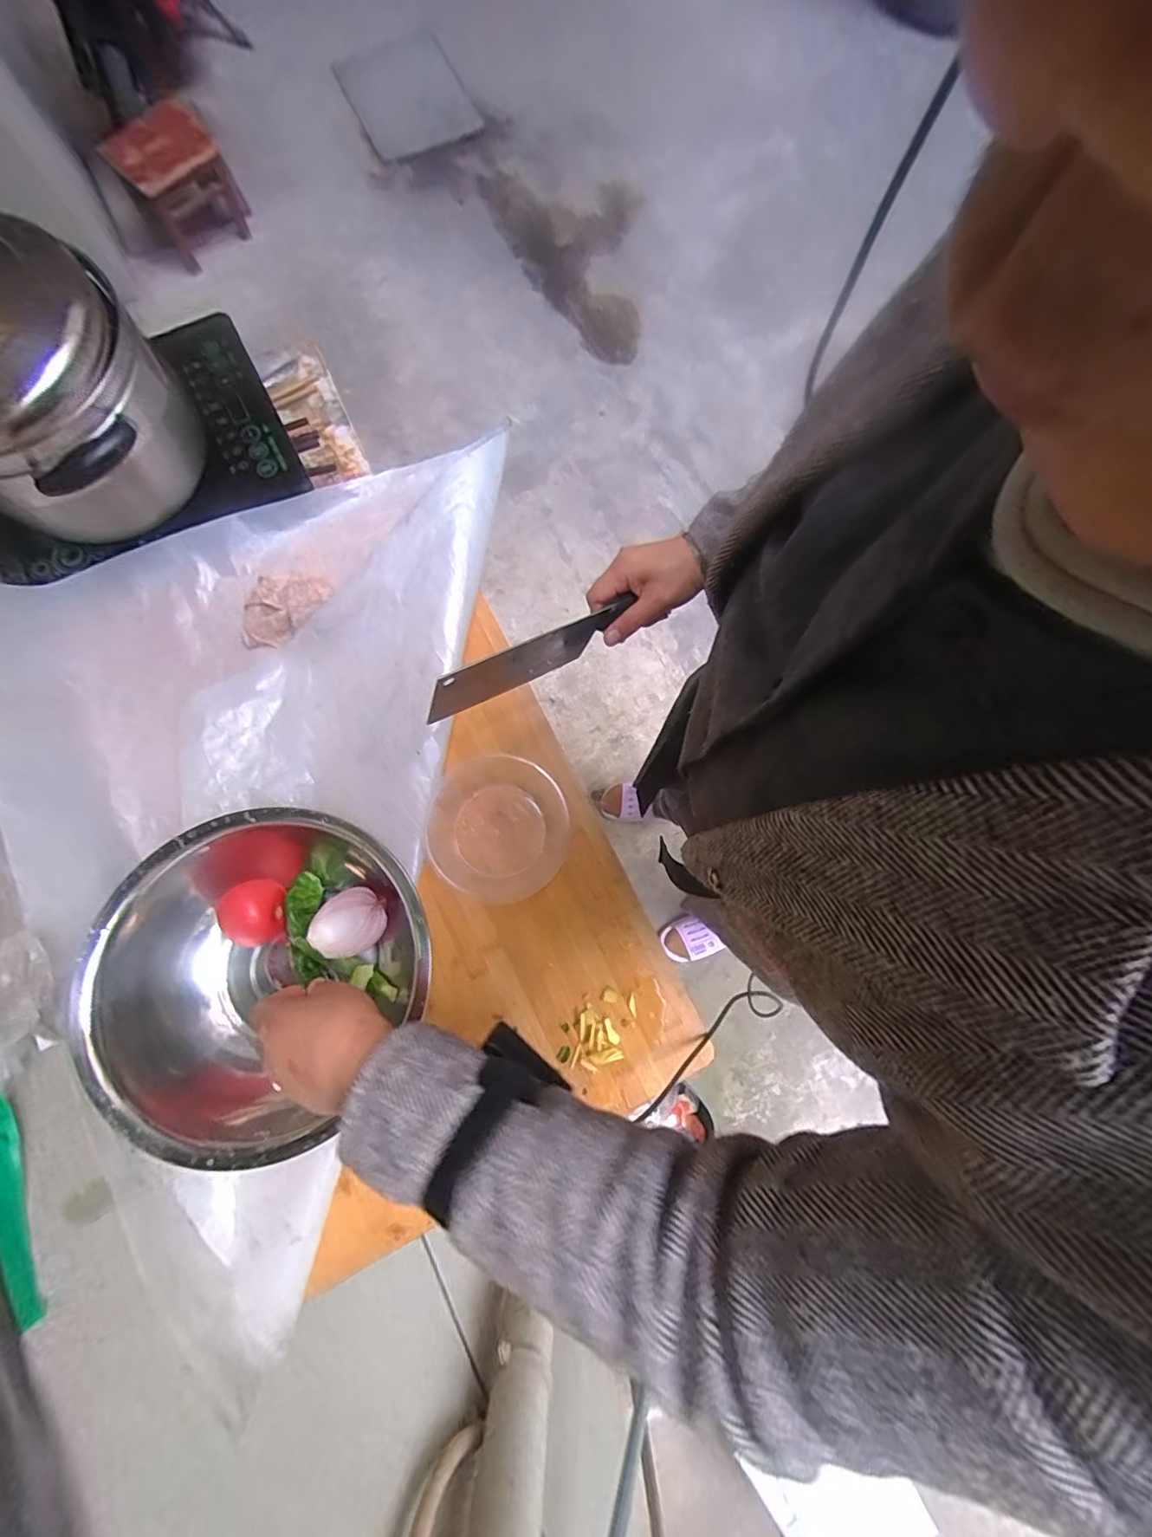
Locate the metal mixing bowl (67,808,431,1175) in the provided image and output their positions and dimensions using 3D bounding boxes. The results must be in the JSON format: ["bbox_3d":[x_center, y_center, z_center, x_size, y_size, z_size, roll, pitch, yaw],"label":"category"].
[{"bbox_3d":[-0.275,0.176,0.481,0.256,0.133,0.267,0,80,1],"label":"metal mixing bowl"}]

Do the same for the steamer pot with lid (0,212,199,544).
[{"bbox_3d":[-0.520,-0.360,0.511,0.312,0.212,0.235,43,83,8],"label":"steamer pot with lid"}]

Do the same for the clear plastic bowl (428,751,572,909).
[{"bbox_3d":[-0.078,0.062,0.548,0.136,0.058,0.143,0,80,1],"label":"clear plastic bowl"}]

